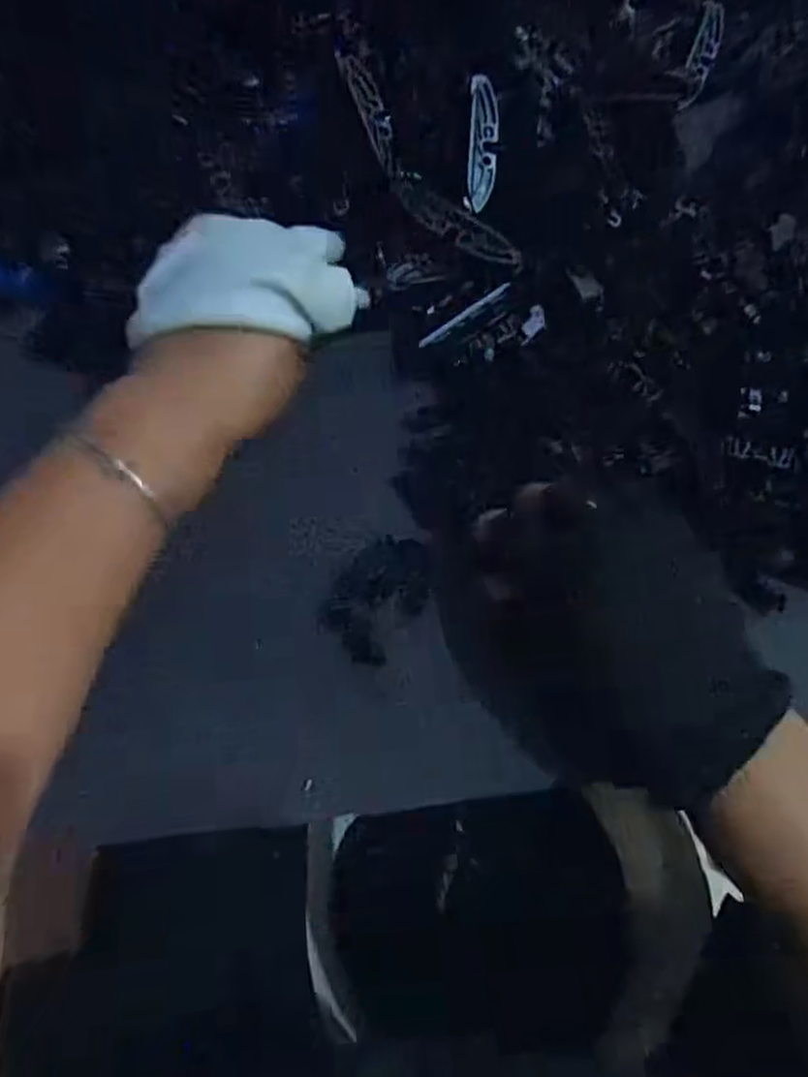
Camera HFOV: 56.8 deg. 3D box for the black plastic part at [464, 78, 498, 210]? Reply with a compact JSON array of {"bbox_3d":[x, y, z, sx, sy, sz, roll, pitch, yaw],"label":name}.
[{"bbox_3d":[0.044,-0.221,0.422,0.015,0.009,0.074,3,90,4],"label":"black plastic part"}]

